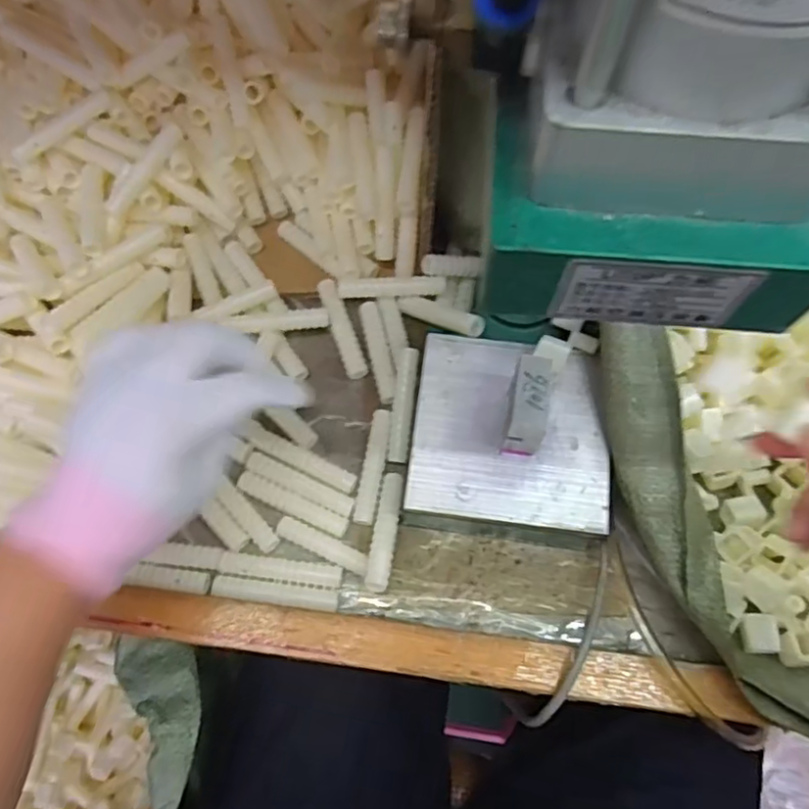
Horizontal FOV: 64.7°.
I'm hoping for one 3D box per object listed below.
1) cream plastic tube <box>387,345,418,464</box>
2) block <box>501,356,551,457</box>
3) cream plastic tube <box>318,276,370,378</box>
[{"bbox_3d":[0.000,0.000,0.441,0.013,0.008,0.079,6,85,3],"label":"cream plastic tube"},{"bbox_3d":[0.073,0.002,0.381,0.021,0.045,0.048,10,69,4],"label":"block"},{"bbox_3d":[-0.046,-0.056,0.469,0.015,0.013,0.078,-19,70,-7],"label":"cream plastic tube"}]

